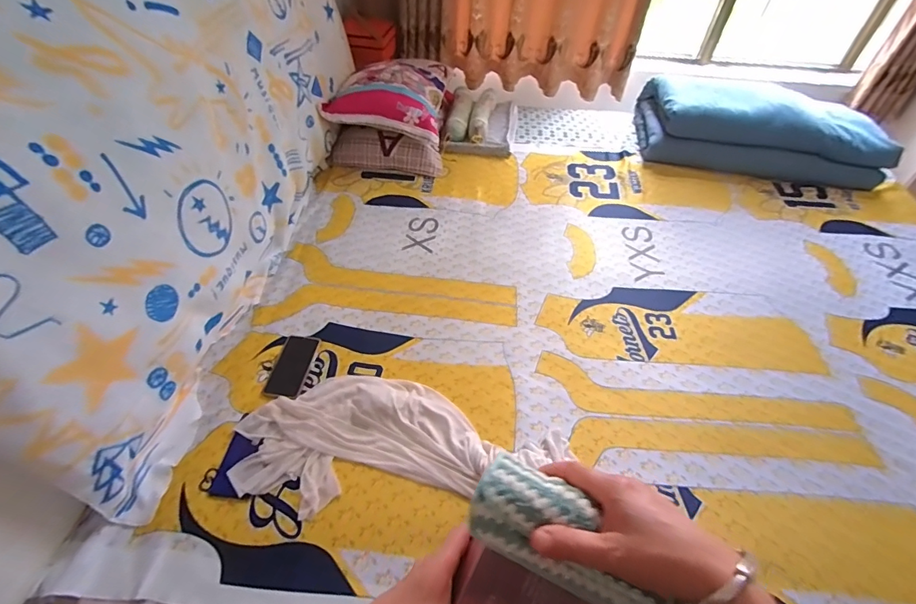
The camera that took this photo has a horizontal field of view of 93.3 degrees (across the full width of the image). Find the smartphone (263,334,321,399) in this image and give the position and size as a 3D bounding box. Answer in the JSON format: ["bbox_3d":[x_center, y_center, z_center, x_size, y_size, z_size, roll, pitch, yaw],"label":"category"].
[{"bbox_3d":[-0.375,0.145,0.984,0.076,0.015,0.163,16,53,-7],"label":"smartphone"}]

